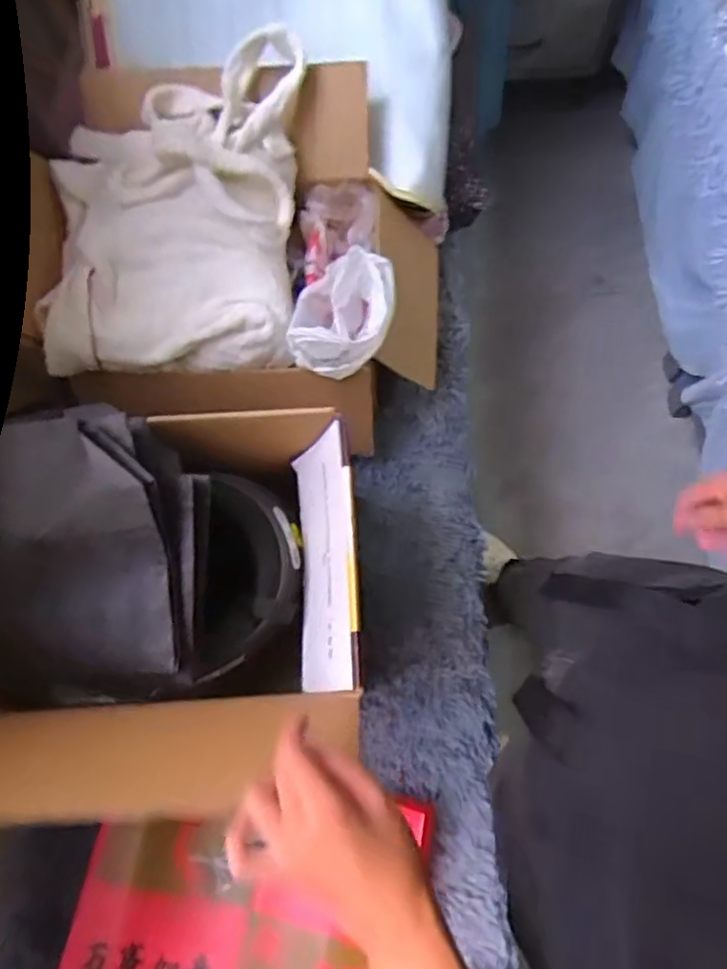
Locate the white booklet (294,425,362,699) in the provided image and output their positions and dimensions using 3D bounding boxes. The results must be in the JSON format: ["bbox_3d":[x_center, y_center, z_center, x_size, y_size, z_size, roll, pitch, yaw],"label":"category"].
[{"bbox_3d":[-0.039,0.076,0.653,0.008,0.135,0.253,4,72,-25],"label":"white booklet"}]

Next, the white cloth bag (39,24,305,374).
[{"bbox_3d":[-0.233,-0.343,0.787,0.300,0.103,0.407,0,71,2],"label":"white cloth bag"}]

